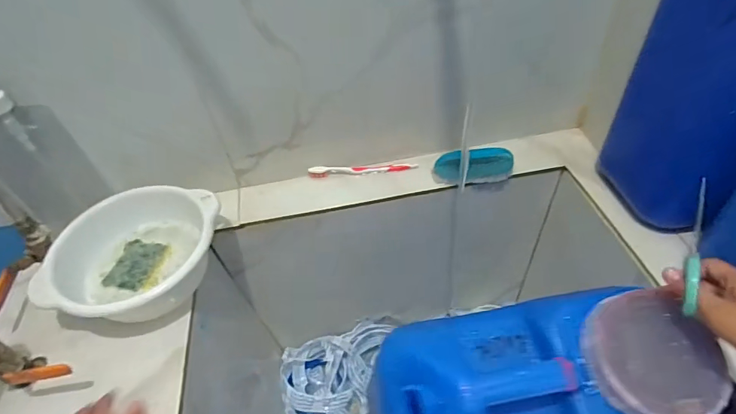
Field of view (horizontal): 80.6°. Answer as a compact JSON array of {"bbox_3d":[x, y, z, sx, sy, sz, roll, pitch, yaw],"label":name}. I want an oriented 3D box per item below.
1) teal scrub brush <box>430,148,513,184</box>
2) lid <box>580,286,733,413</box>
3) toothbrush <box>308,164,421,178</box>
[{"bbox_3d":[0.167,-0.065,0.683,0.122,0.038,0.036,-5,46,2],"label":"teal scrub brush"},{"bbox_3d":[0.266,0.140,0.406,0.108,0.018,0.116,-2,70,7],"label":"lid"},{"bbox_3d":[-0.009,-0.064,0.718,0.177,0.018,0.014,-4,46,3],"label":"toothbrush"}]

